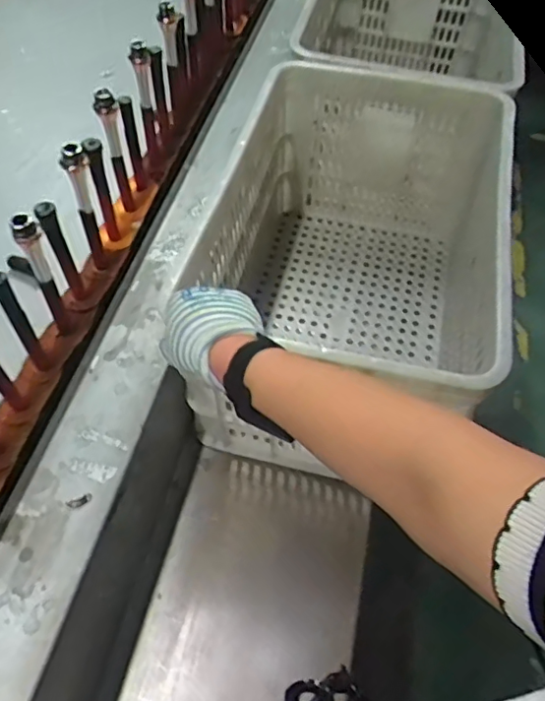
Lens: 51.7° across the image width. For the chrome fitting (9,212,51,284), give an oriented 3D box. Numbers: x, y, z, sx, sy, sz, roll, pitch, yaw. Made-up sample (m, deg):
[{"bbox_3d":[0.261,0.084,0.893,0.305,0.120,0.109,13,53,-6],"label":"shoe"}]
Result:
[{"bbox_3d":[-0.233,-0.097,0.551,0.023,0.087,0.018,-23,61,-18],"label":"chrome fitting"}]

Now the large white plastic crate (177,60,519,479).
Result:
[{"bbox_3d":[0.137,-0.151,0.914,0.392,0.381,0.717,12,54,7],"label":"large white plastic crate"}]

